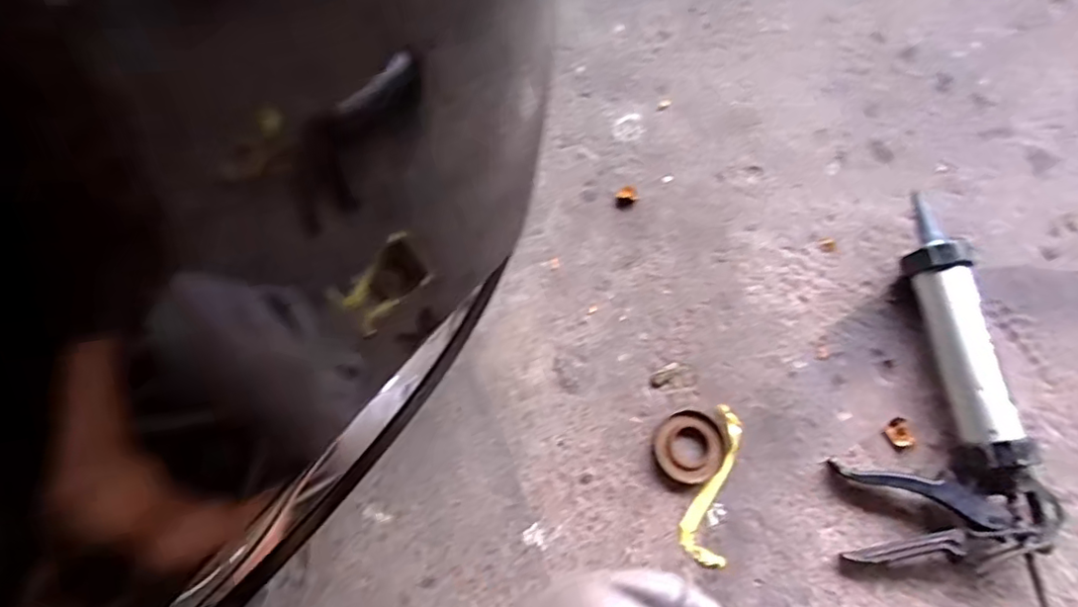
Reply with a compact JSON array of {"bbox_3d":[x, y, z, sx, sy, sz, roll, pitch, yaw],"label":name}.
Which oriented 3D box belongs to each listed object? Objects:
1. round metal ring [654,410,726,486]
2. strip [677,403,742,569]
[{"bbox_3d":[0.162,0.155,0.615,0.075,0.015,0.071,0,76,0],"label":"round metal ring"},{"bbox_3d":[0.184,0.192,0.609,0.051,0.009,0.164,10,76,2],"label":"strip"}]

